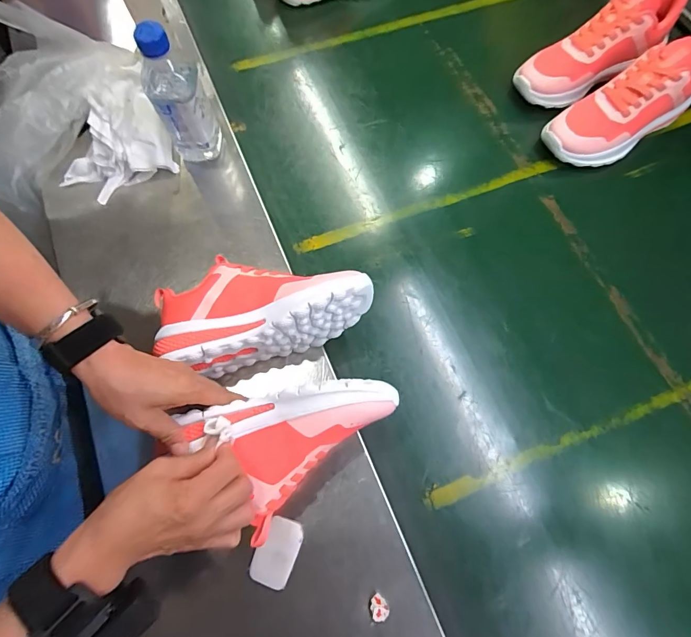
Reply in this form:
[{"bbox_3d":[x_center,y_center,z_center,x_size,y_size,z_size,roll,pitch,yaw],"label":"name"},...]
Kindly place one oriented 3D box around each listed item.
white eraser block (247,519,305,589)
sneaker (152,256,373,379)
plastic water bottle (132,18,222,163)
[{"bbox_3d":[-0.068,0.232,0.391,0.039,0.007,0.060,20,72,6],"label":"white eraser block"},{"bbox_3d":[-0.087,-0.010,0.432,0.212,0.116,0.095,-17,72,-6],"label":"sneaker"},{"bbox_3d":[-0.200,-0.263,0.483,0.064,0.180,0.062,-23,73,-8],"label":"plastic water bottle"}]

